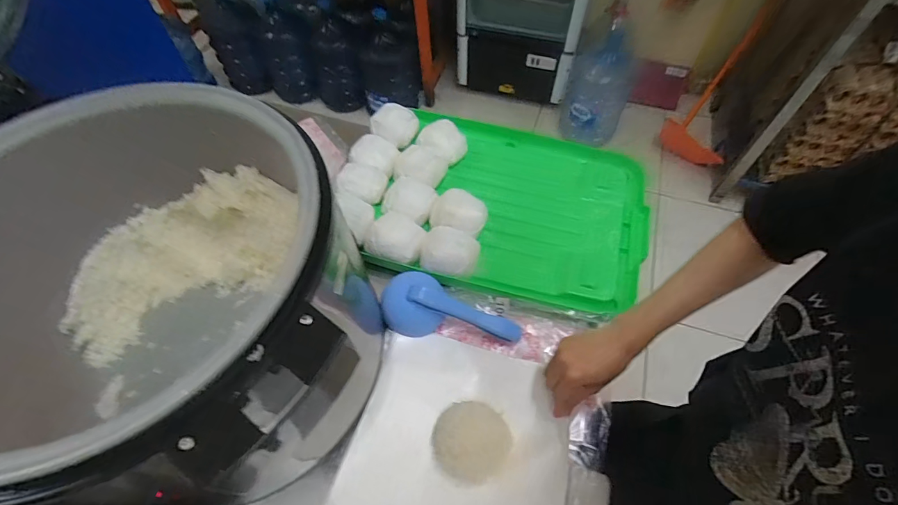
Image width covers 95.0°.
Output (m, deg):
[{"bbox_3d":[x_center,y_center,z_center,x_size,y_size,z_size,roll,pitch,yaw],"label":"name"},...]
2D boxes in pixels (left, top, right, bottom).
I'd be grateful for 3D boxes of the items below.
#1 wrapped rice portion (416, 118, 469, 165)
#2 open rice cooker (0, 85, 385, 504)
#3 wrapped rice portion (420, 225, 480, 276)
[{"bbox_3d":[-0.012,-0.214,0.782,0.091,0.054,0.083,0,57,0],"label":"wrapped rice portion"},{"bbox_3d":[-0.271,0.068,0.449,0.347,0.314,0.339,0,57,0],"label":"open rice cooker"},{"bbox_3d":[0.002,0.004,0.650,0.088,0.048,0.077,14,58,9],"label":"wrapped rice portion"}]

